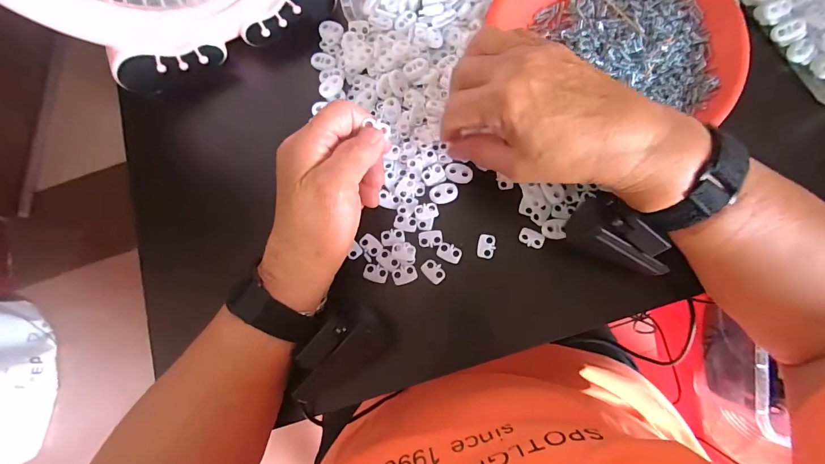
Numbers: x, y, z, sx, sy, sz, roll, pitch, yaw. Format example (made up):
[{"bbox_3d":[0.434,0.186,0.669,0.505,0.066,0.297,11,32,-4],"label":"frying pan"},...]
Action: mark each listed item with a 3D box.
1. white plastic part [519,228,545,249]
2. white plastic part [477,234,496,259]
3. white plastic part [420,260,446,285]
[{"bbox_3d":[0.092,0.005,0.302,0.019,0.004,0.013,25,79,9],"label":"white plastic part"},{"bbox_3d":[0.057,0.011,0.304,0.014,0.004,0.019,6,77,5],"label":"white plastic part"},{"bbox_3d":[0.016,0.030,0.302,0.019,0.004,0.014,43,82,12],"label":"white plastic part"}]

